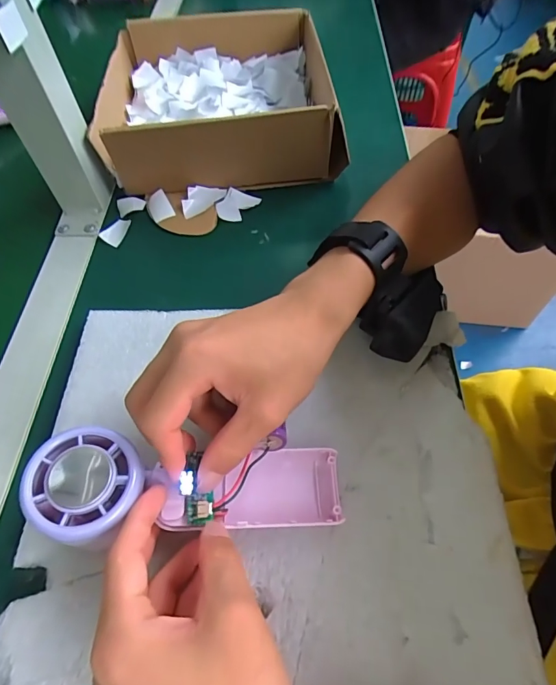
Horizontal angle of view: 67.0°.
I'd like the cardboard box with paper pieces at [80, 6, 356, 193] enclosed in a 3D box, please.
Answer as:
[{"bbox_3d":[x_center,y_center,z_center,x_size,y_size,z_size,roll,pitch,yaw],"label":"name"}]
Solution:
[{"bbox_3d":[-0.060,-0.255,0.438,0.220,0.074,0.217,-7,58,-2],"label":"cardboard box with paper pieces"}]

